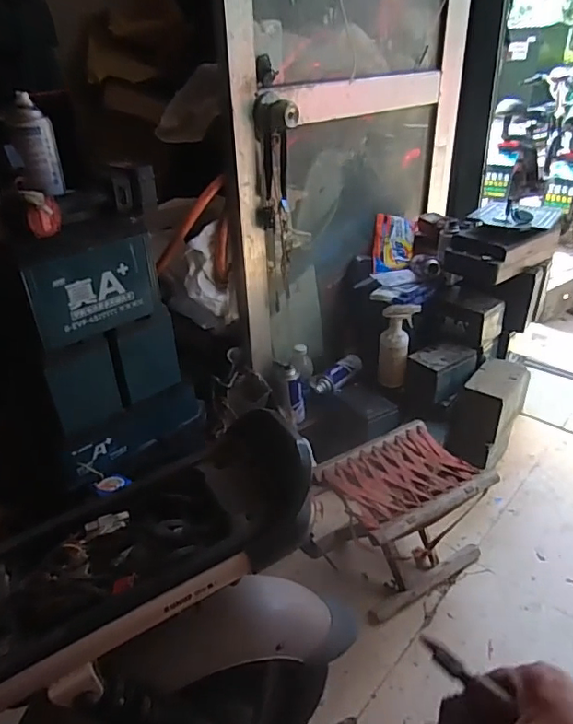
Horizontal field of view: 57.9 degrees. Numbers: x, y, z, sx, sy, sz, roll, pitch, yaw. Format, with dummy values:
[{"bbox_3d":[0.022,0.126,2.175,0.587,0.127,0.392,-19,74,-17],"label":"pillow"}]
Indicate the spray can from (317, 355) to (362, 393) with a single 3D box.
[{"bbox_3d":[0.150,0.029,1.406,0.061,0.046,0.165,20,38,32],"label":"spray can"}]

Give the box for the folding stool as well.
[{"bbox_3d":[0.237,0.323,1.091,0.286,0.246,0.228,-18,34,-24],"label":"folding stool"}]

